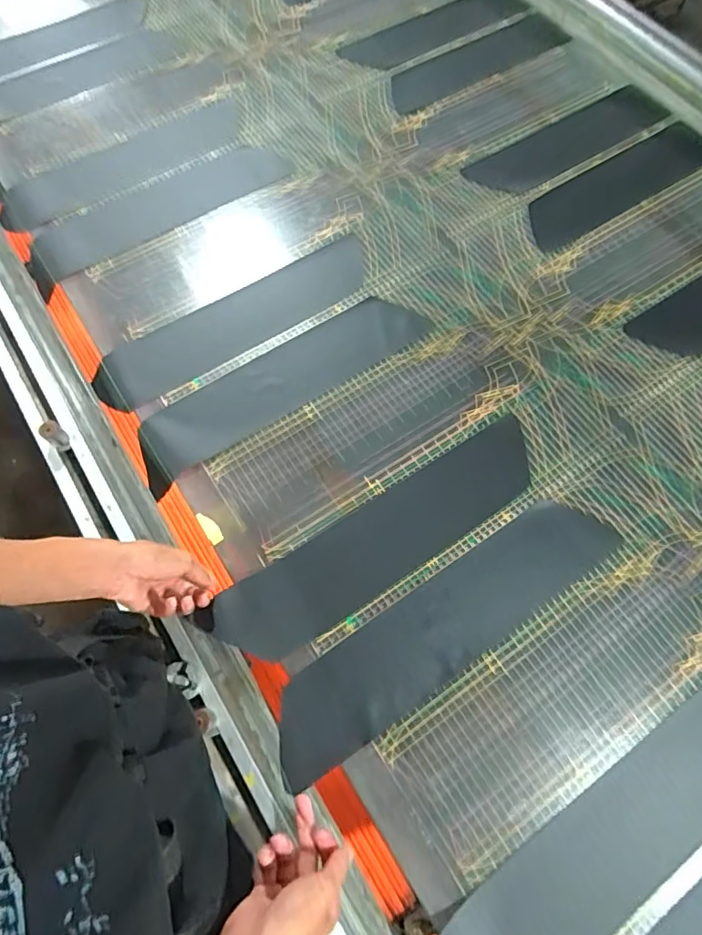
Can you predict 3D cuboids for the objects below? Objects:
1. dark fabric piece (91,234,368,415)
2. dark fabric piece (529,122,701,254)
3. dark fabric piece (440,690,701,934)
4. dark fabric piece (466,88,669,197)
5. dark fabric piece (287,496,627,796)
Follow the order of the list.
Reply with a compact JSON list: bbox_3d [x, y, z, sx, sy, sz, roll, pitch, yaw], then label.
[{"bbox_3d":[-0.163,-0.218,0.763,0.441,0.007,0.099,-31,72,-14],"label":"dark fabric piece"},{"bbox_3d":[0.472,-0.502,0.914,0.437,0.012,0.109,-32,72,-14],"label":"dark fabric piece"},{"bbox_3d":[0.273,0.384,0.523,0.445,0.029,0.106,-31,75,-14],"label":"dark fabric piece"},{"bbox_3d":[0.399,-0.602,0.957,0.422,0.014,0.116,-33,72,-14],"label":"dark fabric piece"},{"bbox_3d":[0.115,0.180,0.609,0.461,0.014,0.099,-30,69,-16],"label":"dark fabric piece"}]

